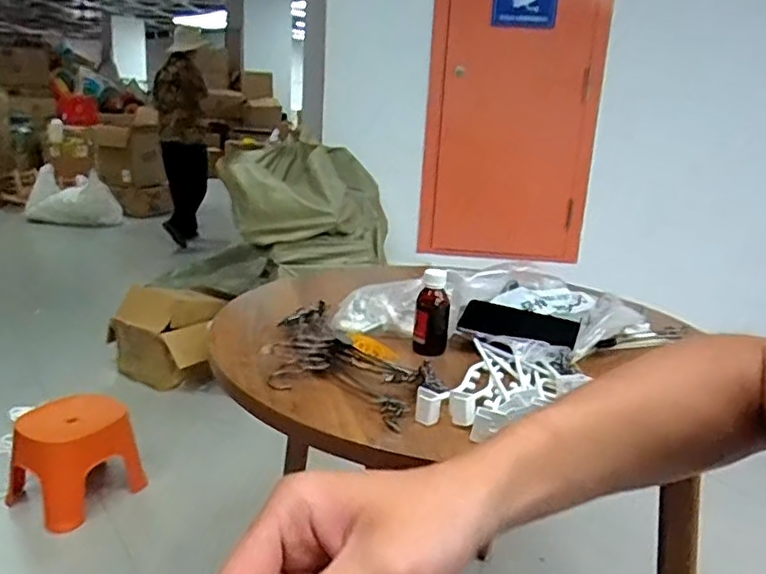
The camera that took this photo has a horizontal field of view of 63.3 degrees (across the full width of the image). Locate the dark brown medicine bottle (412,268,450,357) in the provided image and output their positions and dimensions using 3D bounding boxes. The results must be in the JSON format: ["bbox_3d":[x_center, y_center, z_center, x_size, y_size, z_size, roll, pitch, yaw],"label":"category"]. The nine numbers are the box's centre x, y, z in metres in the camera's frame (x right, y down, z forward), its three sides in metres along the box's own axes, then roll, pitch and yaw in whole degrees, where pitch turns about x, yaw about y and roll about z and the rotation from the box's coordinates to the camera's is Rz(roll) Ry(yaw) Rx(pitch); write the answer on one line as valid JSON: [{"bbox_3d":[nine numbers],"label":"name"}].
[{"bbox_3d":[0.068,0.036,0.858,0.047,0.112,0.035,6,16,6],"label":"dark brown medicine bottle"}]

